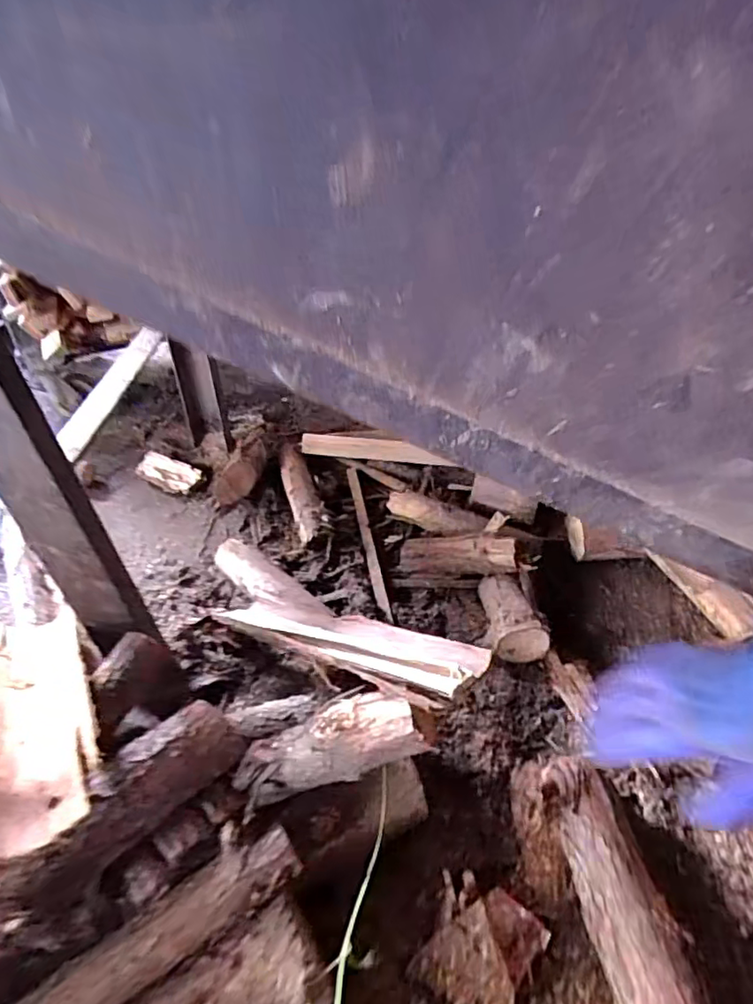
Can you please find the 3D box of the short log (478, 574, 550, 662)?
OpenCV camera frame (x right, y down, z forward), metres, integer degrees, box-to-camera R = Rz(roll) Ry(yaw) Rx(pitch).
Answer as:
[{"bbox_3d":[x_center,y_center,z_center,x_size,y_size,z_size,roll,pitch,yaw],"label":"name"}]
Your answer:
[{"bbox_3d":[0.215,0.180,0.957,0.085,0.076,0.144,-5,40,-2],"label":"short log"}]

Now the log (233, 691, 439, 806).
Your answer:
[{"bbox_3d":[-0.043,0.256,0.634,0.216,0.053,0.074,-22,39,12],"label":"log"}]

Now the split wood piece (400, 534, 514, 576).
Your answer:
[{"bbox_3d":[0.137,0.093,1.038,0.210,0.068,0.057,-6,35,30],"label":"split wood piece"}]

